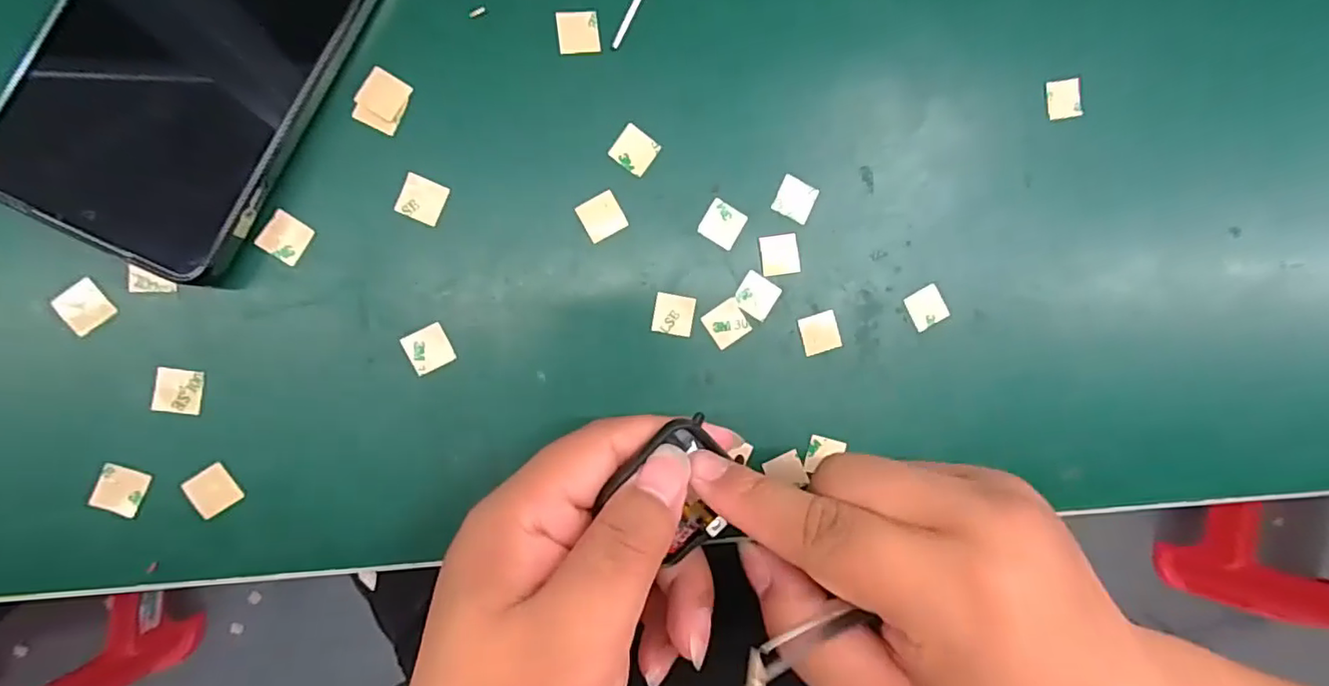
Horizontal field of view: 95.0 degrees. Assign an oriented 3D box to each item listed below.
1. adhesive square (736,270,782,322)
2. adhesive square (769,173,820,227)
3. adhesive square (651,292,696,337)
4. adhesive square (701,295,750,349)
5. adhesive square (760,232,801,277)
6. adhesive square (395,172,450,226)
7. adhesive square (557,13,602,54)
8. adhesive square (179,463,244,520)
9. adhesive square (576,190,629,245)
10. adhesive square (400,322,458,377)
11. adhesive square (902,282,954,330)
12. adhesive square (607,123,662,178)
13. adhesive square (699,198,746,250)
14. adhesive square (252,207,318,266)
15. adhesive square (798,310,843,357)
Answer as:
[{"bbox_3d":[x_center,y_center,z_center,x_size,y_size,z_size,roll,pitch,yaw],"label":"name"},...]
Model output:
[{"bbox_3d":[0.037,-0.019,0.240,0.015,0.004,0.015,32,87,-7],"label":"adhesive square"},{"bbox_3d":[0.052,-0.057,0.242,0.015,0.004,0.016,26,88,-7],"label":"adhesive square"},{"bbox_3d":[0.004,-0.011,0.236,0.016,0.004,0.015,9,90,-8],"label":"adhesive square"},{"bbox_3d":[0.025,-0.008,0.240,0.016,0.004,0.015,-34,95,-5],"label":"adhesive square"},{"bbox_3d":[0.046,-0.035,0.241,0.015,0.004,0.015,-8,93,-7],"label":"adhesive square"},{"bbox_3d":[-0.089,-0.053,0.224,0.016,0.004,0.015,22,88,-9],"label":"adhesive square"},{"bbox_3d":[-0.032,-0.118,0.229,0.015,0.004,0.015,-7,92,-7],"label":"adhesive square"},{"bbox_3d":[-0.160,0.053,0.216,0.015,0.004,0.015,-33,95,-6],"label":"adhesive square"},{"bbox_3d":[-0.024,-0.048,0.231,0.016,0.004,0.015,-30,95,-6],"label":"adhesive square"},{"bbox_3d":[-0.087,0.002,0.224,0.015,0.004,0.015,-27,95,-6],"label":"adhesive square"},{"bbox_3d":[0.109,-0.015,0.250,0.016,0.004,0.016,-27,95,-6],"label":"adhesive square"},{"bbox_3d":[-0.011,-0.074,0.232,0.015,0.004,0.015,36,87,-7],"label":"adhesive square"},{"bbox_3d":[0.023,-0.047,0.237,0.015,0.004,0.016,31,87,-7],"label":"adhesive square"},{"bbox_3d":[-0.135,-0.037,0.217,0.014,0.004,0.015,30,87,-7],"label":"adhesive square"},{"bbox_3d":[0.063,-0.004,0.245,0.016,0.004,0.015,-17,92,-6],"label":"adhesive square"}]

